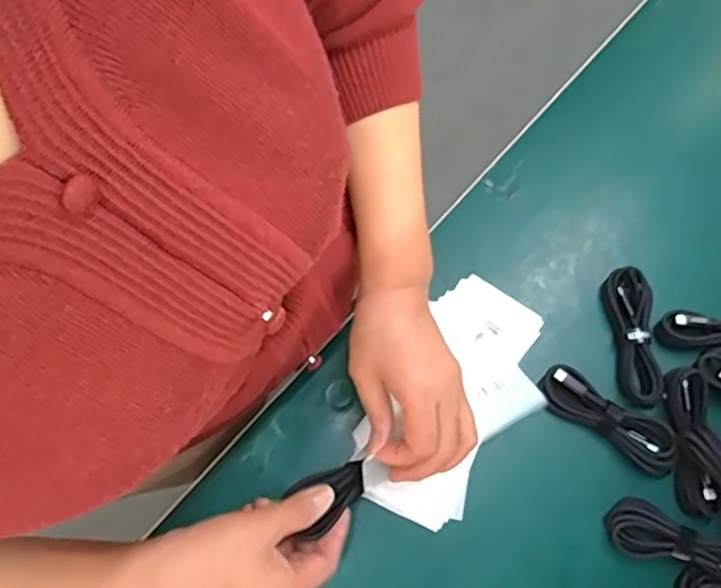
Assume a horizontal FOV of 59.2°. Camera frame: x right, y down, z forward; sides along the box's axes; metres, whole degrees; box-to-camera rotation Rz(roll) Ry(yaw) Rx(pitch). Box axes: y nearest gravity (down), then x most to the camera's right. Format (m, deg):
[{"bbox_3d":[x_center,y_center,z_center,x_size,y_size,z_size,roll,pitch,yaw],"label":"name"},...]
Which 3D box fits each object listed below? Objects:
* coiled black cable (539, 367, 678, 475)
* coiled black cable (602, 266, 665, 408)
[{"bbox_3d":[0.191,0.098,0.498,0.112,0.030,0.033,33,77,10],"label":"coiled black cable"},{"bbox_3d":[0.221,0.034,0.511,0.036,0.013,0.110,-2,73,0],"label":"coiled black cable"}]

